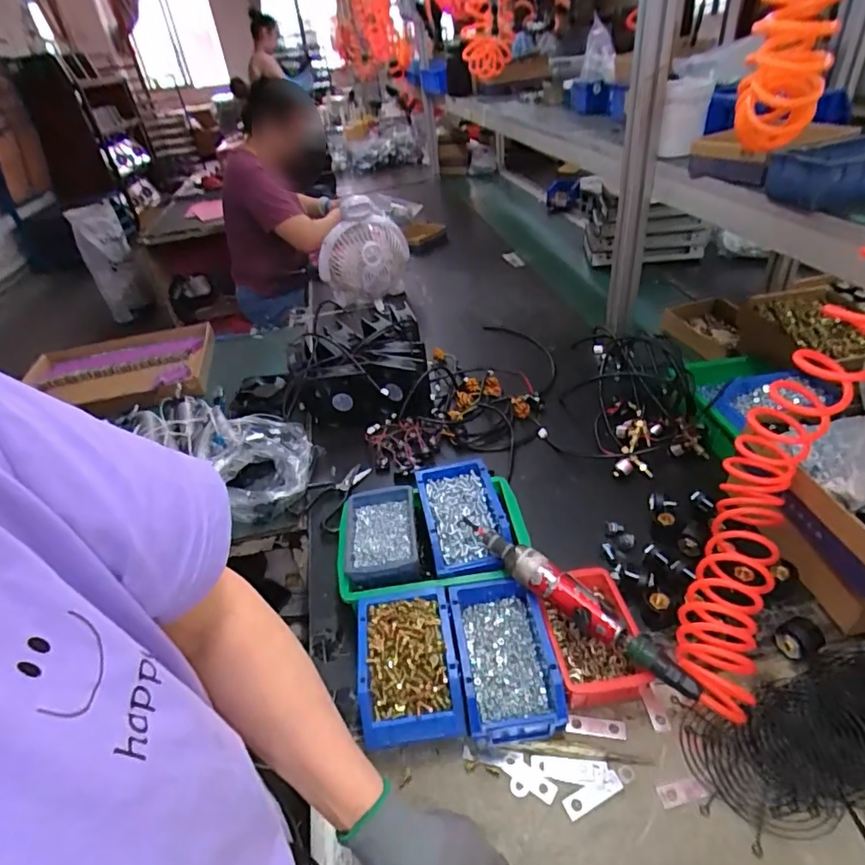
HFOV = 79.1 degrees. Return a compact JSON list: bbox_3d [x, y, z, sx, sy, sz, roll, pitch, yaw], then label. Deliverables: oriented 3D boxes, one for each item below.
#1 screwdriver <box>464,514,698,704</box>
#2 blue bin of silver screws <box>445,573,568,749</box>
[{"bbox_3d":[0.150,0.183,0.590,0.046,0.046,0.303,-34,45,-31],"label":"screwdriver"},{"bbox_3d":[0.080,0.249,0.589,0.103,0.058,0.161,-9,37,-2],"label":"blue bin of silver screws"}]

